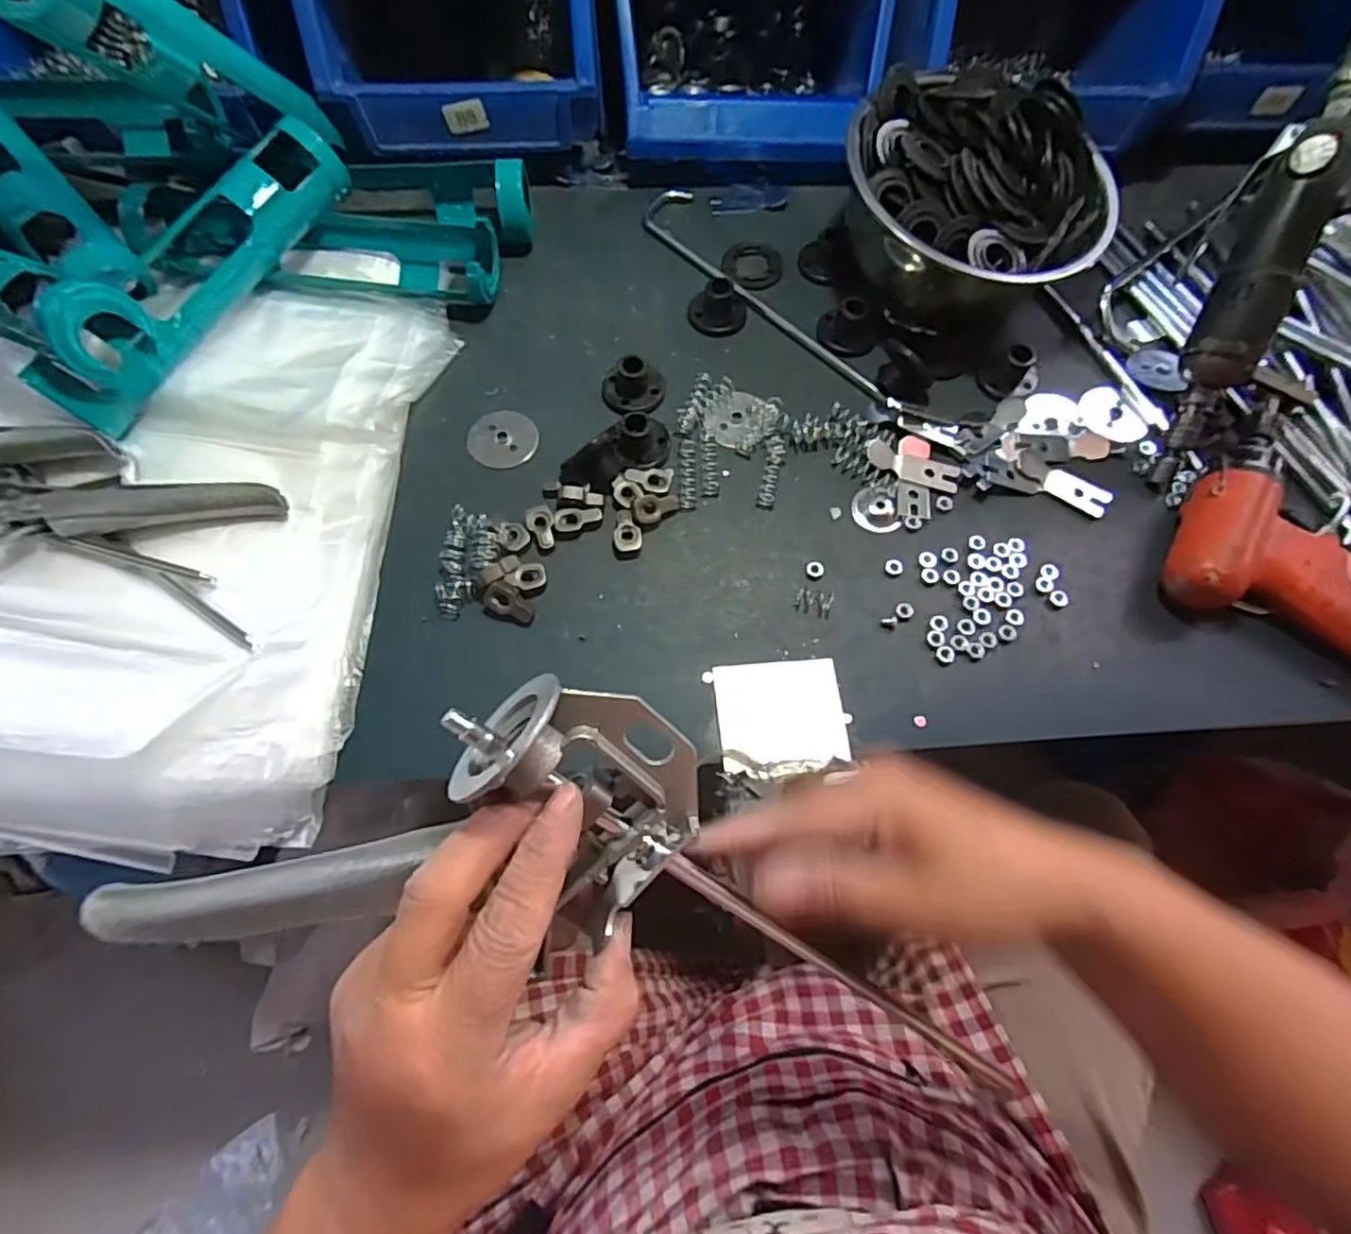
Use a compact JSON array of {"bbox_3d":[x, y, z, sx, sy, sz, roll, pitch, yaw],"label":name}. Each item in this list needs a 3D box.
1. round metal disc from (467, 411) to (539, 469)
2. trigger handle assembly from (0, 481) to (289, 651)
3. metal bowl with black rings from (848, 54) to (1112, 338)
[{"bbox_3d":[-0.117,-0.122,0.442,0.046,0.004,0.047,1,69,-2],"label":"round metal disc"},{"bbox_3d":[-0.340,-0.047,0.377,0.202,0.035,0.092,8,69,0],"label":"trigger handle assembly"},{"bbox_3d":[0.203,-0.285,0.458,0.171,0.098,0.158,1,69,-2],"label":"metal bowl with black rings"}]

